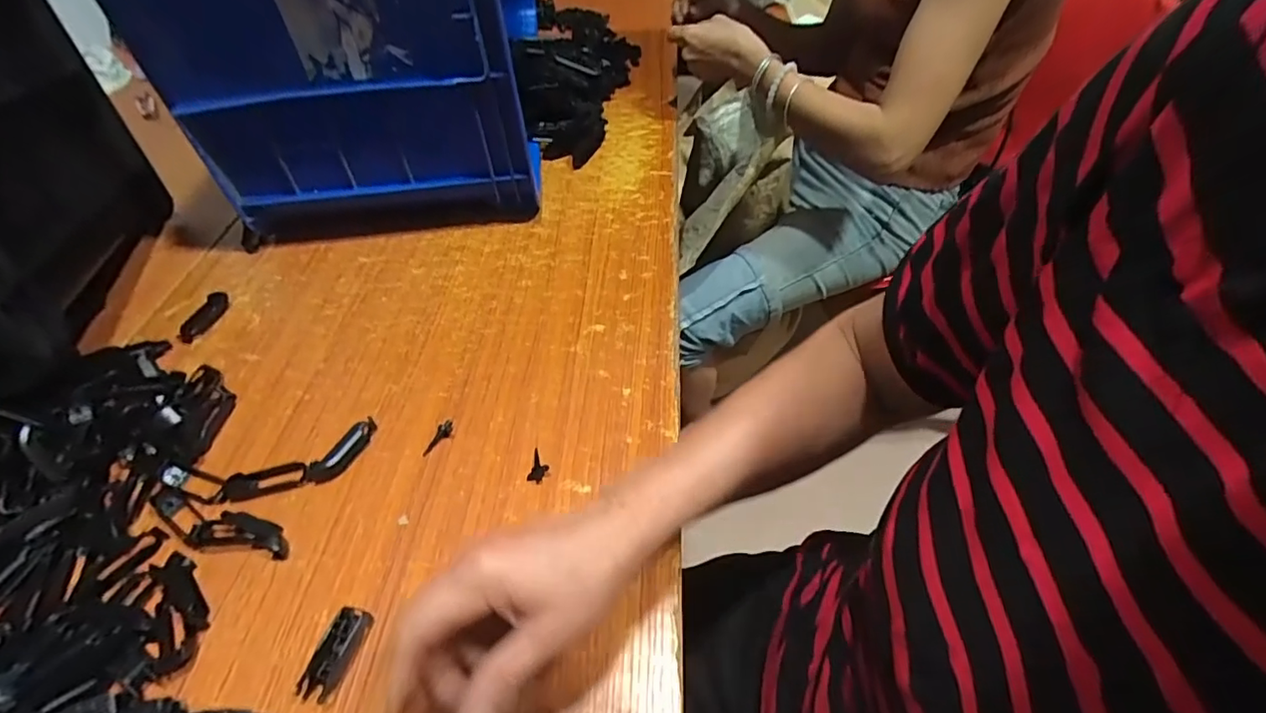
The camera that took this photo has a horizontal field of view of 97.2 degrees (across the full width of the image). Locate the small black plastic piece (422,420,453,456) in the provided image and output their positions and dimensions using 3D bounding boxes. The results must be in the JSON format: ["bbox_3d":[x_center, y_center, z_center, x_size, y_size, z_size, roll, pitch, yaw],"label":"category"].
[{"bbox_3d":[-0.150,0.063,0.431,0.015,0.006,0.031,13,50,13],"label":"small black plastic piece"}]

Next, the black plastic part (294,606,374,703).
[{"bbox_3d":[-0.174,0.174,0.327,0.018,0.016,0.048,12,50,12],"label":"black plastic part"}]

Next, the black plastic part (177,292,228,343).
[{"bbox_3d":[-0.405,-0.038,0.528,0.015,0.014,0.057,9,50,10],"label":"black plastic part"}]

